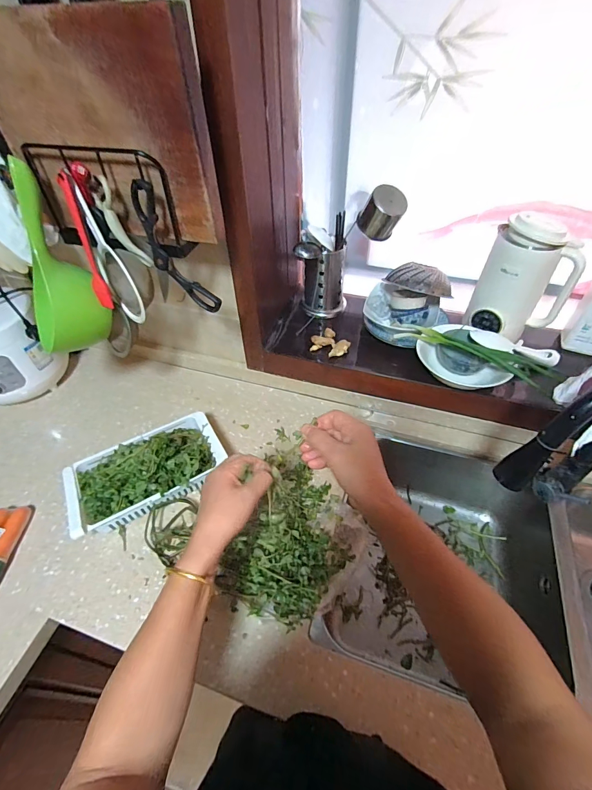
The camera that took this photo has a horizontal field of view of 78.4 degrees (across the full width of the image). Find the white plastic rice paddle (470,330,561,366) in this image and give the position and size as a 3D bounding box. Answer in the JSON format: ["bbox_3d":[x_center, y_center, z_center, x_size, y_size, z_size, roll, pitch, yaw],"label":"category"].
[{"bbox_3d":[0.465,-0.100,0.771,0.194,0.026,0.045,14,47,-7],"label":"white plastic rice paddle"}]

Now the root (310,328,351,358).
[{"bbox_3d":[0.077,-0.118,0.849,0.076,0.021,0.086,-27,52,-22],"label":"root"}]

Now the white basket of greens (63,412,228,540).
[{"bbox_3d":[-0.290,0.145,0.716,0.287,0.094,0.168,-25,52,-21],"label":"white basket of greens"}]

